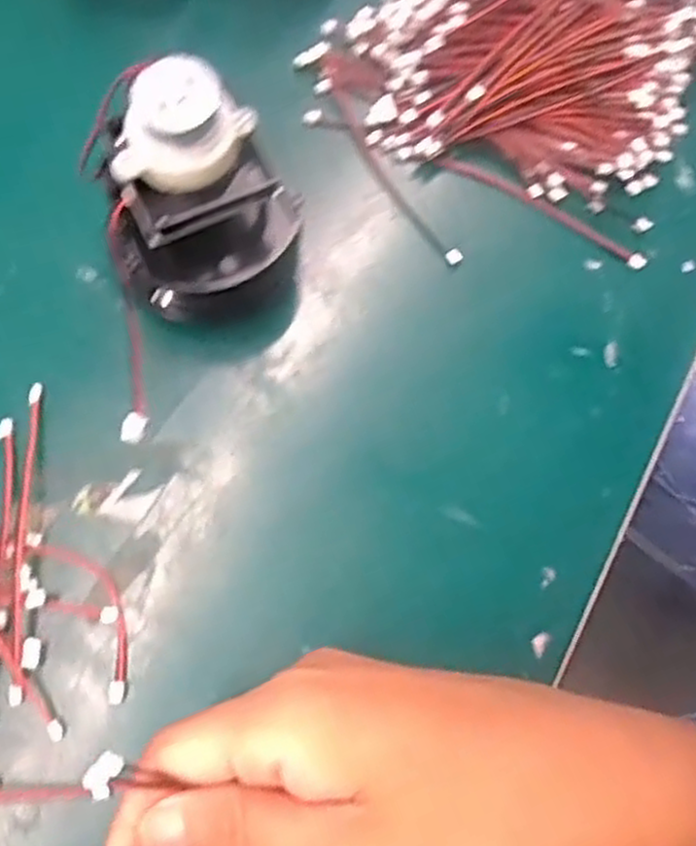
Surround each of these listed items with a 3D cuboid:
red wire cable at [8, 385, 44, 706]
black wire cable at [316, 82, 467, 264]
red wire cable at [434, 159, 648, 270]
[{"bbox_3d":[-0.111,0.039,0.260,0.005,0.007,0.107,-2,76,-2],"label":"red wire cable"},{"bbox_3d":[0.015,-0.101,0.305,0.010,0.005,0.096,-30,80,-11],"label":"black wire cable"},{"bbox_3d":[0.078,-0.086,0.304,0.091,0.004,0.007,30,77,5],"label":"red wire cable"}]

